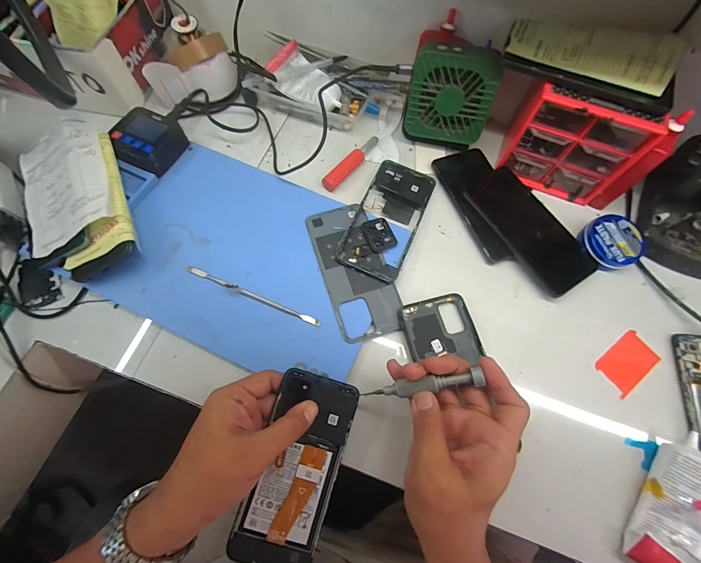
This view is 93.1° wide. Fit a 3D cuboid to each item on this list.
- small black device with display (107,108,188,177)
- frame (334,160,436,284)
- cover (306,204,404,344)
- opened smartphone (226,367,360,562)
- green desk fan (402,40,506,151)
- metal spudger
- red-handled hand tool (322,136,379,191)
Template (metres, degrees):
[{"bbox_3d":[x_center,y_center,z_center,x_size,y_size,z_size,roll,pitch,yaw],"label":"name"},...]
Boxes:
[{"bbox_3d":[-0.253,-0.176,0.411,0.070,0.030,0.080,23,71,6],"label":"small black device with display"},{"bbox_3d":[0.046,-0.079,0.404,0.075,0.007,0.166,23,66,5],"label":"frame"},{"bbox_3d":[0.004,-0.015,0.376,0.073,0.004,0.162,-16,71,-8],"label":"cover"},{"bbox_3d":[-0.047,0.165,0.292,0.070,0.012,0.160,18,78,5],"label":"opened smartphone"},{"bbox_3d":[0.121,-0.227,0.413,0.096,0.115,0.050,15,50,4],"label":"green desk fan"},{"bbox_3d":[-0.106,0.014,0.354,0.157,0.007,0.007,22,71,6],"label":"metal spudger"},{"bbox_3d":[0.001,-0.156,0.435,0.018,0.017,0.104,34,72,10],"label":"red-handled hand tool"}]

